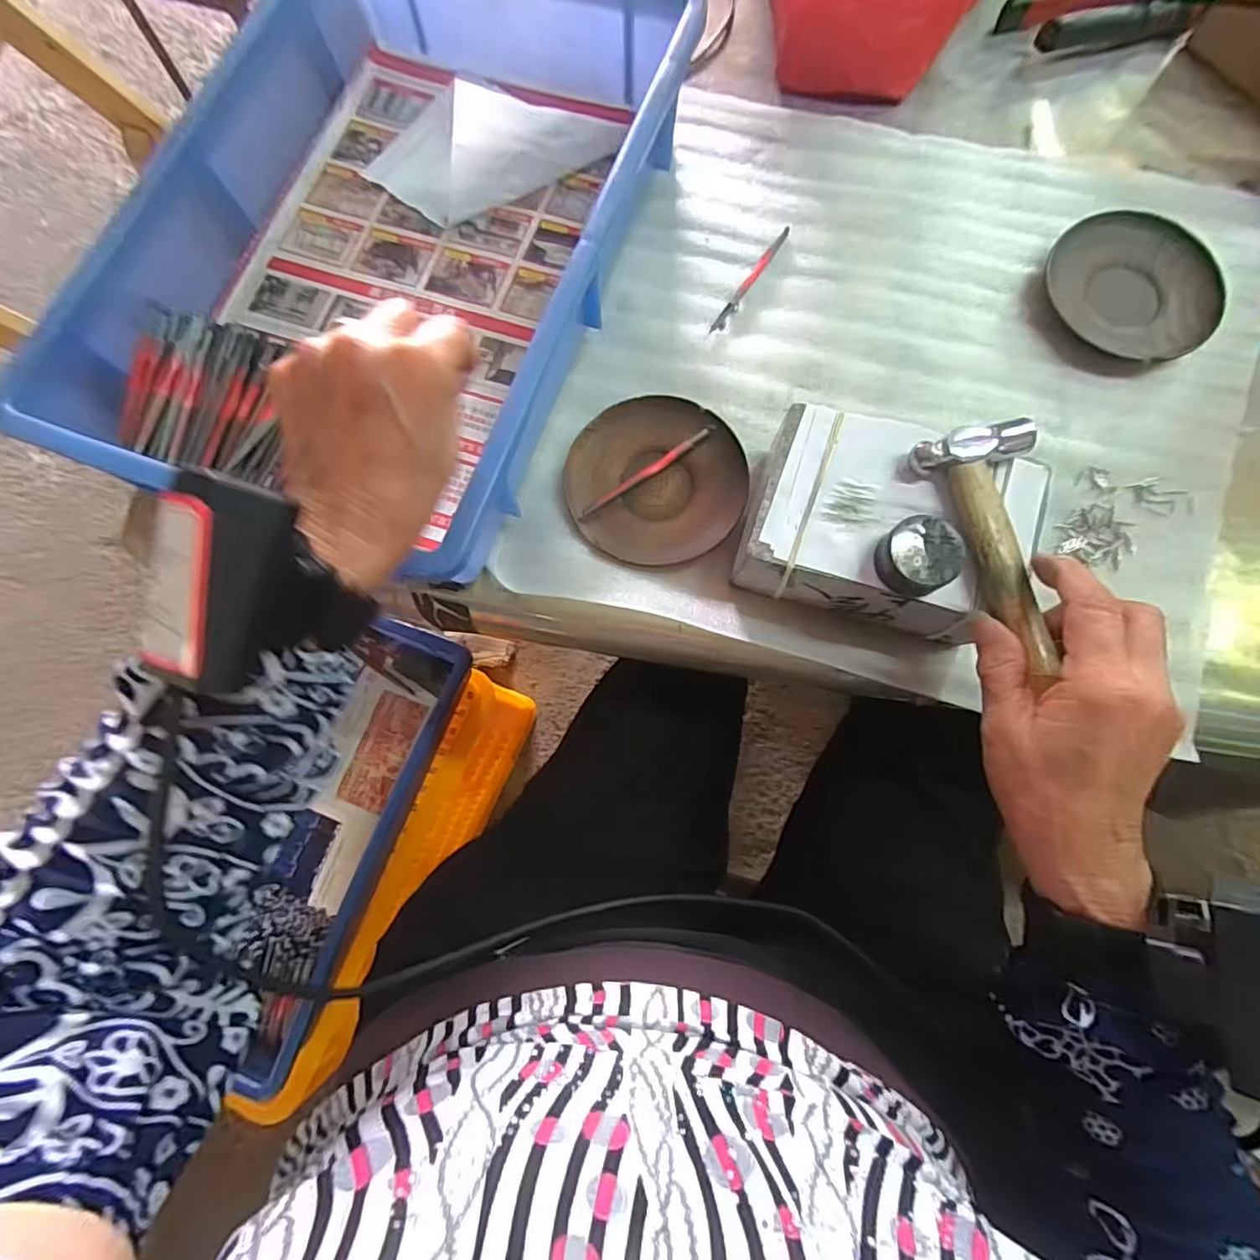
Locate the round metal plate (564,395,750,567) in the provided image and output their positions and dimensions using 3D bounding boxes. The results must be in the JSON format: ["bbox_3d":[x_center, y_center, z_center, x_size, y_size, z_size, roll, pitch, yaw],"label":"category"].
[{"bbox_3d":[0.017,-0.096,0.373,0.111,0.011,0.111,0,77,1],"label":"round metal plate"}]

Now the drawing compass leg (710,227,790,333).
[{"bbox_3d":[0.086,-0.249,0.411,0.008,0.004,0.101,32,79,8],"label":"drawing compass leg"}]

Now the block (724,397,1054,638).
[{"bbox_3d":[0.145,-0.058,0.337,0.145,0.060,0.099,18,78,5],"label":"block"}]

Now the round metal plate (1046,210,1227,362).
[{"bbox_3d":[0.353,-0.241,0.406,0.114,0.017,0.114,0,77,1],"label":"round metal plate"}]

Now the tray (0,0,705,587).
[{"bbox_3d":[-0.148,-0.258,0.380,0.273,0.076,0.417,19,78,5],"label":"tray"}]

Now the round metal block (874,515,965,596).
[{"bbox_3d":[0.147,-0.037,0.295,0.036,0.022,0.036,0,77,1],"label":"round metal block"}]

